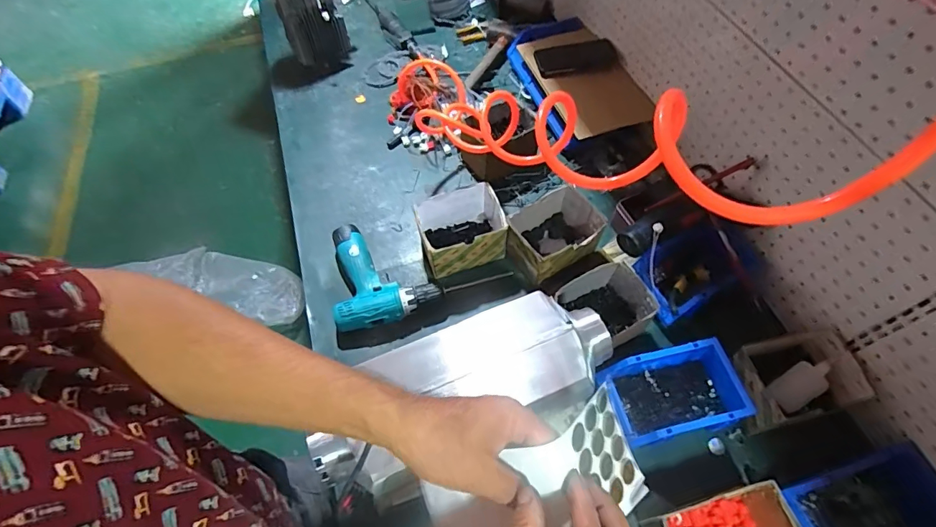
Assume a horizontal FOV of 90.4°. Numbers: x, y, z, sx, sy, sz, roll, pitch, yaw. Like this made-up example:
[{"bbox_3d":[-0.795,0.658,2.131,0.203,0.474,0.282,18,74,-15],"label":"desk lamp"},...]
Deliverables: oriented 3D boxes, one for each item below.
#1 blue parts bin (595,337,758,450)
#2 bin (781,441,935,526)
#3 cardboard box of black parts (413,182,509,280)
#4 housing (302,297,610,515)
[{"bbox_3d":[0.294,0.190,0.675,0.181,0.063,0.118,-11,59,-5],"label":"blue parts bin"},{"bbox_3d":[0.502,0.313,0.583,0.162,0.082,0.116,-16,60,-8],"label":"bin"},{"bbox_3d":[-0.011,-0.057,0.828,0.149,0.092,0.115,-15,60,-7],"label":"cardboard box of black parts"},{"bbox_3d":[0.004,0.158,0.606,0.378,0.145,0.146,-25,61,-13],"label":"housing"}]

